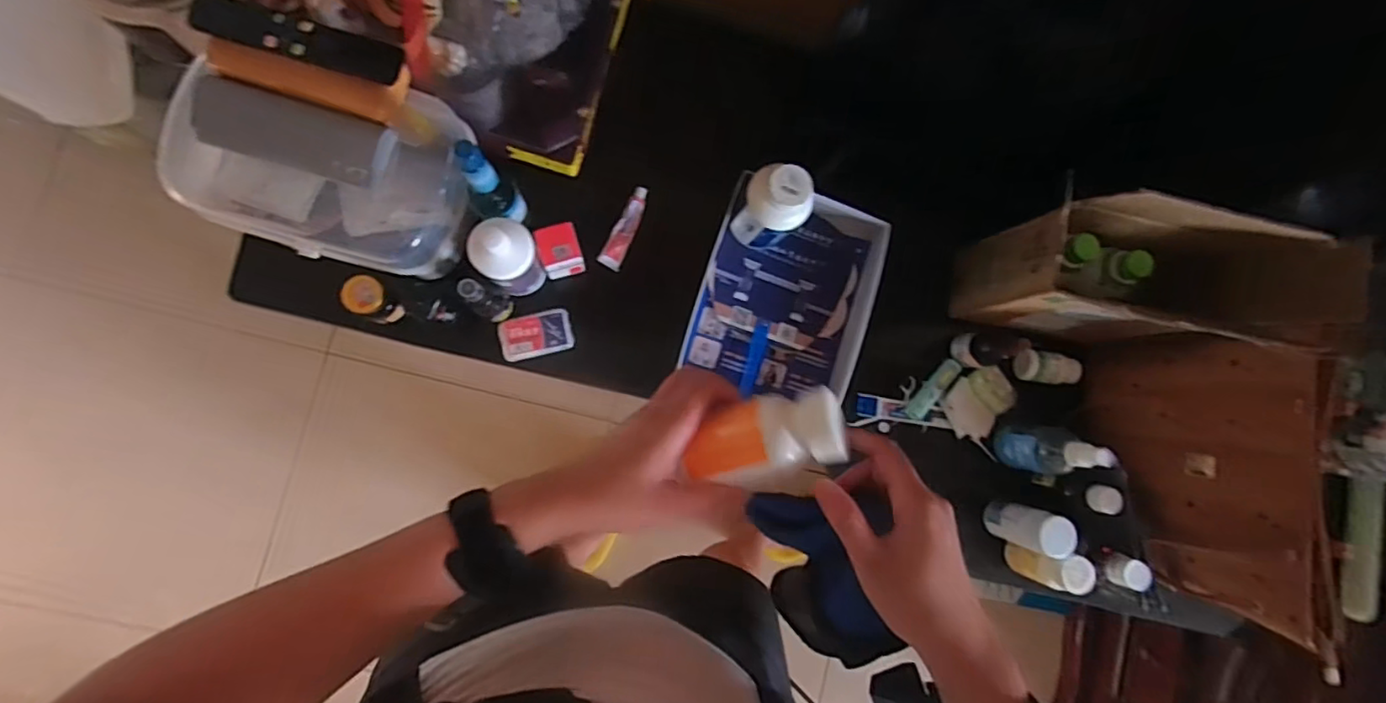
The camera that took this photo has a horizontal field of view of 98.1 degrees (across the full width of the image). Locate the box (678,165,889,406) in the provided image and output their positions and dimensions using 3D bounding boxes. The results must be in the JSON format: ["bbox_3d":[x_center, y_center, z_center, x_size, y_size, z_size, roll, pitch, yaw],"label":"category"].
[{"bbox_3d":[0.117,-0.070,0.745,0.198,0.055,0.243,17,85,-6],"label":"box"}]

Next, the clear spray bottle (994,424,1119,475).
[{"bbox_3d":[0.423,0.119,0.712,0.050,0.134,0.057,4,86,-7],"label":"clear spray bottle"}]

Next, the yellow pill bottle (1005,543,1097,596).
[{"bbox_3d":[0.434,0.261,0.741,0.051,0.098,0.051,24,84,-6],"label":"yellow pill bottle"}]

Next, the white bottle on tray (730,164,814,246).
[{"bbox_3d":[0.093,-0.165,0.689,0.069,0.128,0.058,6,86,-7],"label":"white bottle on tray"}]

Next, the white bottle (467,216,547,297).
[{"bbox_3d":[-0.197,-0.101,0.642,0.062,0.144,0.061,0,87,-7],"label":"white bottle"}]

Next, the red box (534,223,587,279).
[{"bbox_3d":[-0.151,-0.115,0.693,0.047,0.072,0.045,-16,89,-8],"label":"red box"}]

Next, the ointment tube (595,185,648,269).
[{"bbox_3d":[-0.084,-0.152,0.742,0.028,0.014,0.107,23,84,-6],"label":"ointment tube"}]

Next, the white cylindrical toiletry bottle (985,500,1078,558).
[{"bbox_3d":[0.412,0.216,0.739,0.052,0.106,0.050,0,87,-7],"label":"white cylindrical toiletry bottle"}]

